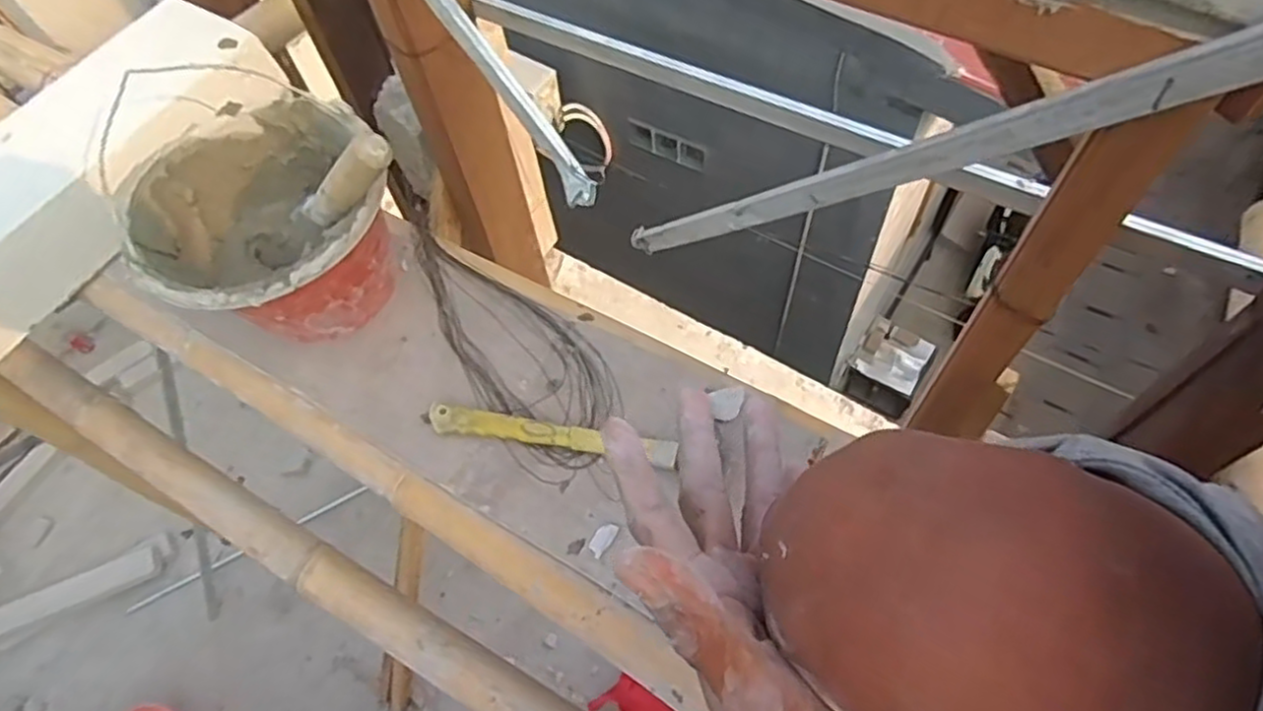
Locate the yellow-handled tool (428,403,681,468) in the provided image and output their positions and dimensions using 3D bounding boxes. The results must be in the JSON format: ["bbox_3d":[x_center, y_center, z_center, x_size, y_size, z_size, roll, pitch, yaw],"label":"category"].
[{"bbox_3d":[-0.079,0.075,0.671,0.240,0.021,0.031,7,60,8],"label":"yellow-handled tool"}]

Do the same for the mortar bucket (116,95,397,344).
[{"bbox_3d":[-0.341,-0.109,0.703,0.223,0.169,0.223,-2,59,3],"label":"mortar bucket"}]

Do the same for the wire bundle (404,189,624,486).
[{"bbox_3d":[-0.153,-0.043,0.753,0.122,0.015,0.412,-33,62,-15],"label":"wire bundle"}]

